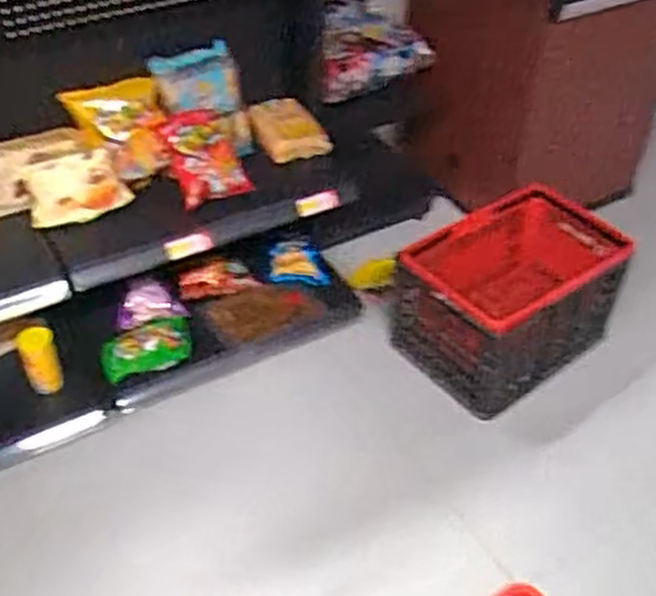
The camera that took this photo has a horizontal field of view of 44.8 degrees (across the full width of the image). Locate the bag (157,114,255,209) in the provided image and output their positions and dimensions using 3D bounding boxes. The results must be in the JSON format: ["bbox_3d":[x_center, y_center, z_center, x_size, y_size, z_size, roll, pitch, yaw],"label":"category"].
[{"bbox_3d":[-0.282,-0.312,1.776,0.146,0.060,0.217,-26,91,-5],"label":"bag"}]

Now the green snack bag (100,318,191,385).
[{"bbox_3d":[-0.418,0.113,1.832,0.200,0.068,0.115,-12,45,-13],"label":"green snack bag"}]

